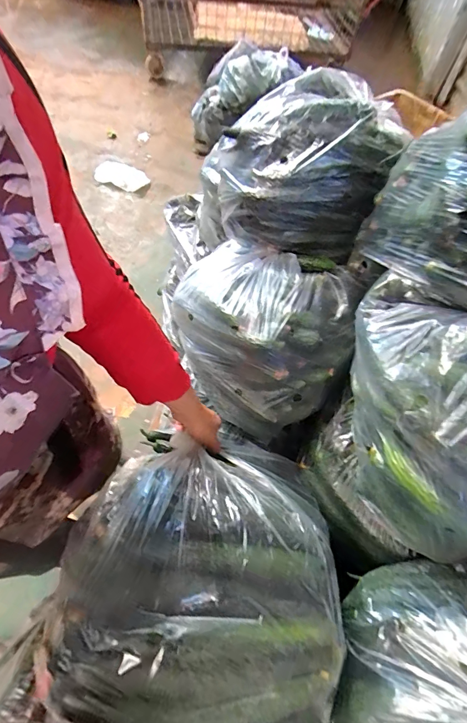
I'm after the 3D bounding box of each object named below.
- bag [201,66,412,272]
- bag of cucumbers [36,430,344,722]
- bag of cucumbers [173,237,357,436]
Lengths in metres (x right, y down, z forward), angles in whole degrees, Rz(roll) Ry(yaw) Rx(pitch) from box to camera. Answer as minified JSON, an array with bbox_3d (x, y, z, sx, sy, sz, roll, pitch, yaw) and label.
[{"bbox_3d":[0.117,-0.381,0.749,0.343,0.239,0.260,29,59,15],"label":"bag"},{"bbox_3d":[-0.030,0.269,0.499,0.335,0.184,0.384,9,56,1],"label":"bag of cucumbers"},{"bbox_3d":[0.042,-0.084,0.754,0.368,0.207,0.356,24,57,11],"label":"bag of cucumbers"}]

